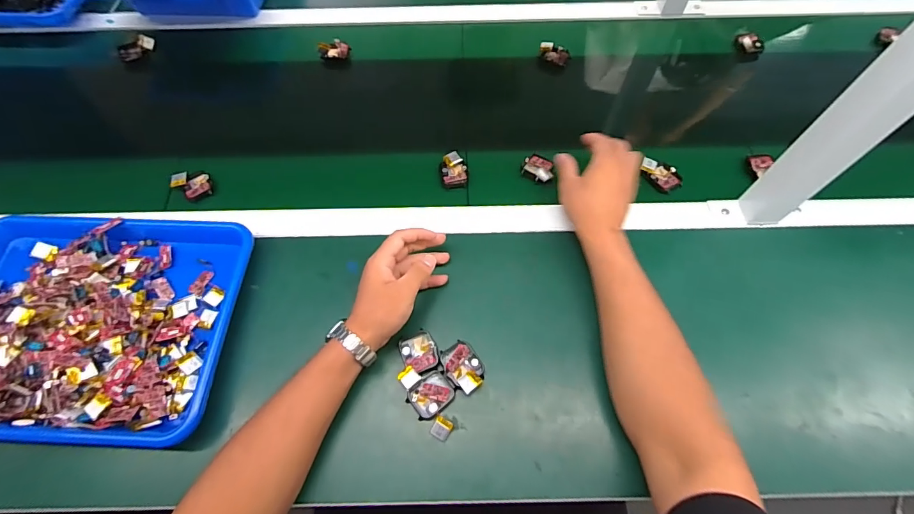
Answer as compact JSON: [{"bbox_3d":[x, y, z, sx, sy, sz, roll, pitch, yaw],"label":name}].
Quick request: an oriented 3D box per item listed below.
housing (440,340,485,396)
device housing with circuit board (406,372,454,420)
[{"bbox_3d":[0.008,0.117,0.455,0.037,0.016,0.054,-34,67,-16],"label":"housing"},{"bbox_3d":[-0.028,0.146,0.443,0.045,0.006,0.037,-38,68,-17],"label":"device housing with circuit board"}]

